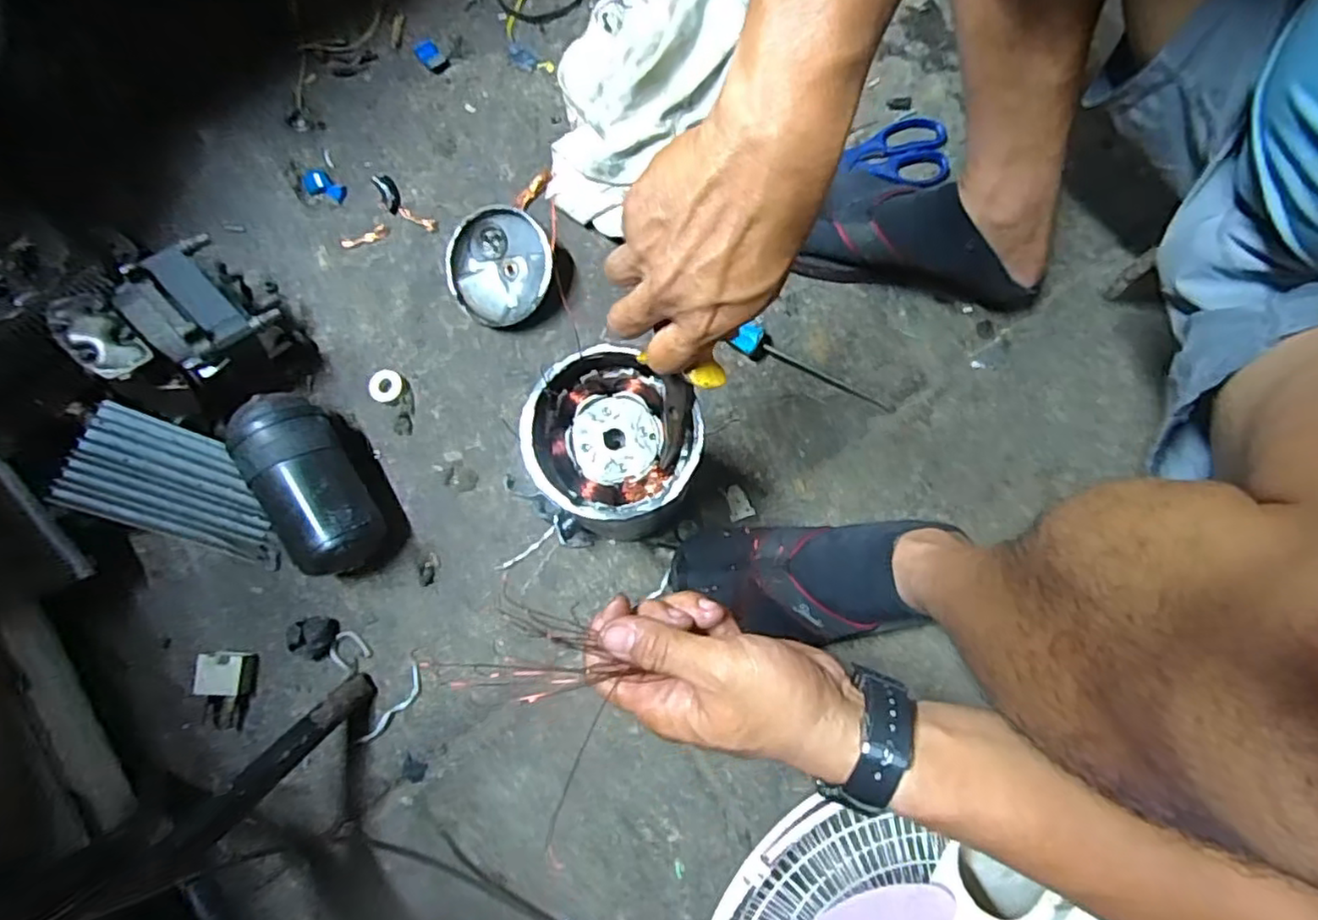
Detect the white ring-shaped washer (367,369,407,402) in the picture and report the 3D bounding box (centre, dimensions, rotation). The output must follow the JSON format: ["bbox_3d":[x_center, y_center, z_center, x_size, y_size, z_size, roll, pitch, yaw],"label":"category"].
[{"bbox_3d":[-0.258,-0.071,0.626,0.033,0.015,0.031,0,81,0],"label":"white ring-shaped washer"}]

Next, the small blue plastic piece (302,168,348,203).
[{"bbox_3d":[-0.342,-0.282,0.676,0.050,0.010,0.024,21,80,4],"label":"small blue plastic piece"}]

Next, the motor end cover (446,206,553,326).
[{"bbox_3d":[-0.152,-0.182,0.623,0.109,0.037,0.108,-2,102,13],"label":"motor end cover"}]

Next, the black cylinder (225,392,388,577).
[{"bbox_3d":[-0.297,0.018,0.567,0.076,0.079,0.161,-30,92,-5],"label":"black cylinder"}]

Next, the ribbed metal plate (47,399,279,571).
[{"bbox_3d":[-0.408,0.023,0.570,0.166,0.011,0.088,28,78,-29],"label":"ribbed metal plate"}]

